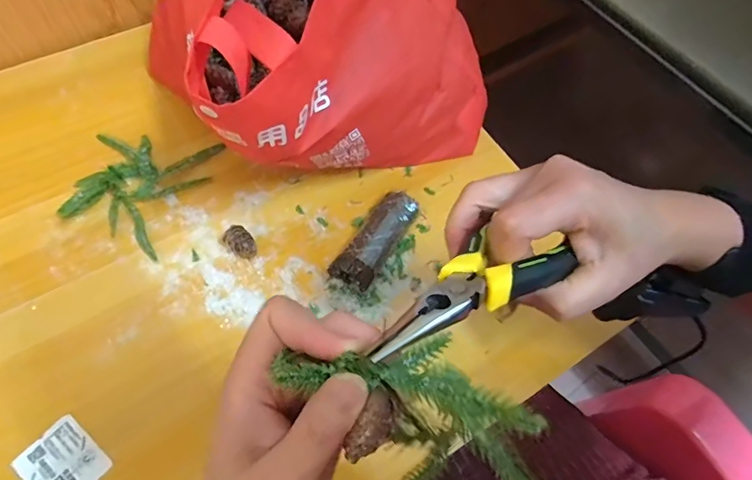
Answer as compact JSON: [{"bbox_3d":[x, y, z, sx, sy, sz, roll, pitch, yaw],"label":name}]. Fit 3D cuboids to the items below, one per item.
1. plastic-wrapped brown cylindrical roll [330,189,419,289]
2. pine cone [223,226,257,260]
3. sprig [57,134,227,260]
[{"bbox_3d":[0.001,-0.002,0.456,0.038,0.026,0.105,29,61,13],"label":"plastic-wrapped brown cylindrical roll"},{"bbox_3d":[-0.125,0.003,0.451,0.036,0.018,0.020,38,64,17],"label":"pine cone"},{"bbox_3d":[-0.231,-0.054,0.470,0.117,0.026,0.130,10,59,2],"label":"sprig"}]

